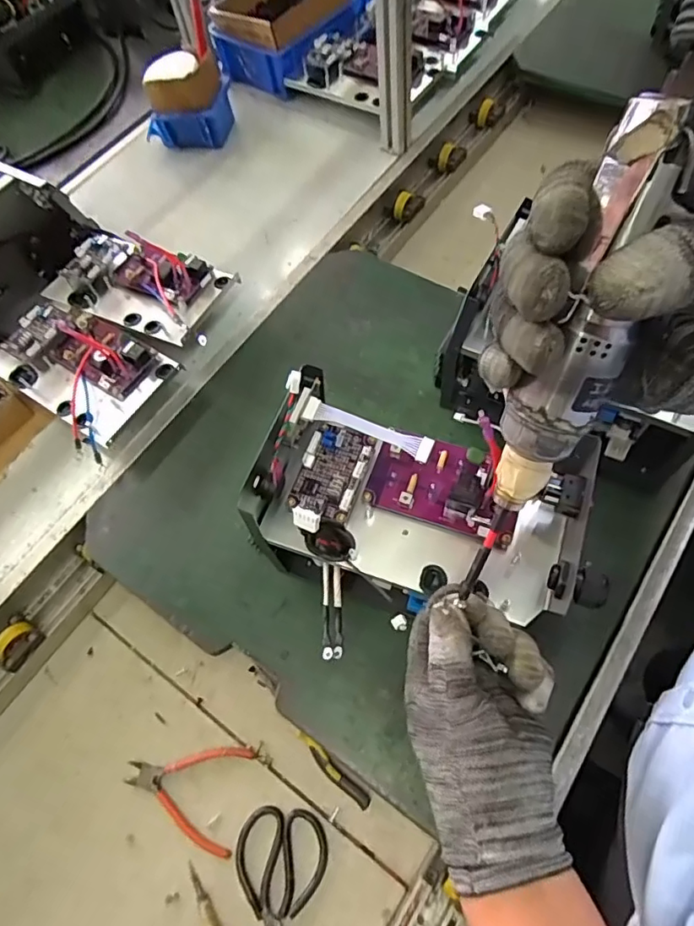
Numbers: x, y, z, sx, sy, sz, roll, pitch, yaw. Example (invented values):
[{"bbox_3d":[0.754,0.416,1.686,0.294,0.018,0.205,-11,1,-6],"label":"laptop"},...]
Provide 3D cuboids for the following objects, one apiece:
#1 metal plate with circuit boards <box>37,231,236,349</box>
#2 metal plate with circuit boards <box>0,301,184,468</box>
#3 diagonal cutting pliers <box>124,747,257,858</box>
[{"bbox_3d":[-0.302,-0.265,0.791,0.261,0.045,0.148,22,68,16],"label":"metal plate with circuit boards"},{"bbox_3d":[-0.376,-0.130,0.756,0.251,0.063,0.167,31,73,16],"label":"metal plate with circuit boards"},{"bbox_3d":[-0.184,0.366,0.609,0.139,0.013,0.100,6,64,9],"label":"diagonal cutting pliers"}]

